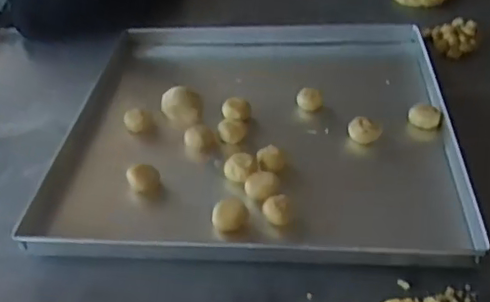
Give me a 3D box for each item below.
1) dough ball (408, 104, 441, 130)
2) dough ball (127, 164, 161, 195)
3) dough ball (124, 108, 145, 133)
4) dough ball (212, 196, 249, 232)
[{"bbox_3d":[0.249,-0.044,0.801,0.043,0.031,0.034,10,42,17],"label":"dough ball"},{"bbox_3d":[-0.126,0.037,0.722,0.039,0.027,0.032,-12,40,-9],"label":"dough ball"},{"bbox_3d":[-0.157,-0.042,0.822,0.028,0.028,0.028,-3,40,2],"label":"dough ball"},{"bbox_3d":[-0.016,0.078,0.668,0.041,0.036,0.033,-13,40,-10],"label":"dough ball"}]

